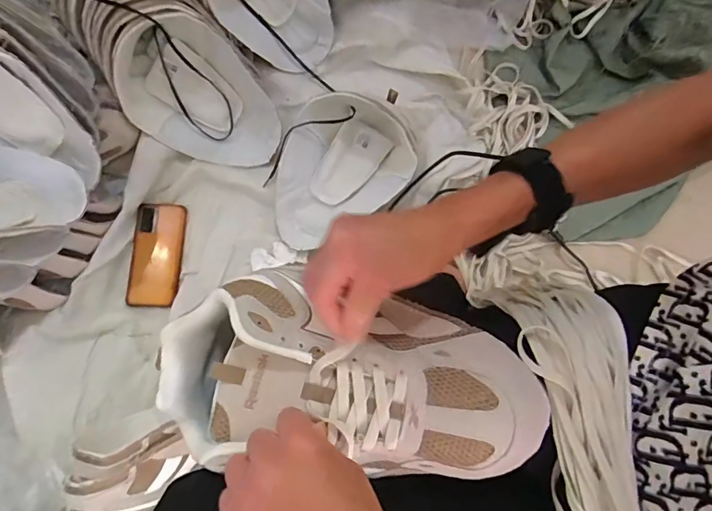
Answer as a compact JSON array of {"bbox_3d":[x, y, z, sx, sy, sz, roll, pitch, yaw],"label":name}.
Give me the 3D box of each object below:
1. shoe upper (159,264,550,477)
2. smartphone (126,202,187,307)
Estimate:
[{"bbox_3d":[-0.004,0.089,0.318,0.266,0.059,0.132,9,79,3],"label":"shoe upper"},{"bbox_3d":[-0.316,-0.002,0.718,0.081,0.011,0.164,1,79,1],"label":"smartphone"}]

